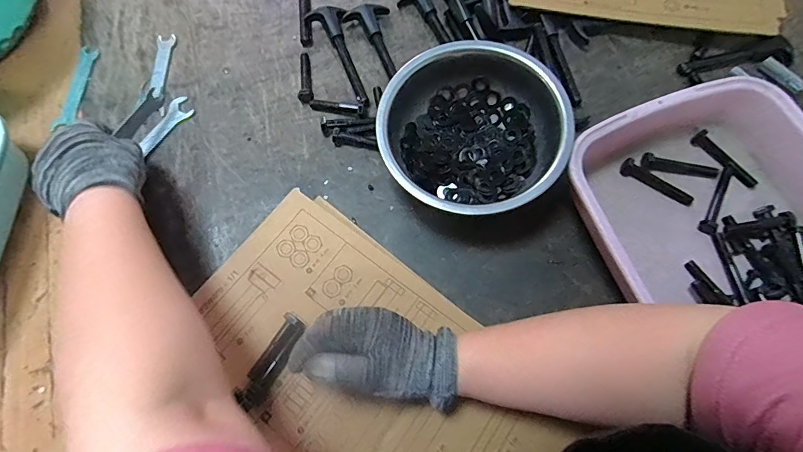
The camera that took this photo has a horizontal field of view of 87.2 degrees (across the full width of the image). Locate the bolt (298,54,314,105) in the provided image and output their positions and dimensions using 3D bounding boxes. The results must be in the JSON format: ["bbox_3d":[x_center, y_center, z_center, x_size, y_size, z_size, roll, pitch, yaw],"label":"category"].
[{"bbox_3d":[-0.107,-0.163,0.463,0.016,0.011,0.064,-9,71,-5],"label":"bolt"}]

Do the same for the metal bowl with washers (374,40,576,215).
[{"bbox_3d":[0.063,-0.085,0.406,0.164,0.074,0.165,1,71,-2],"label":"metal bowl with washers"}]

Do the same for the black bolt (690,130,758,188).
[{"bbox_3d":[0.331,-0.067,0.433,0.012,0.015,0.074,-36,76,-13],"label":"black bolt"}]

